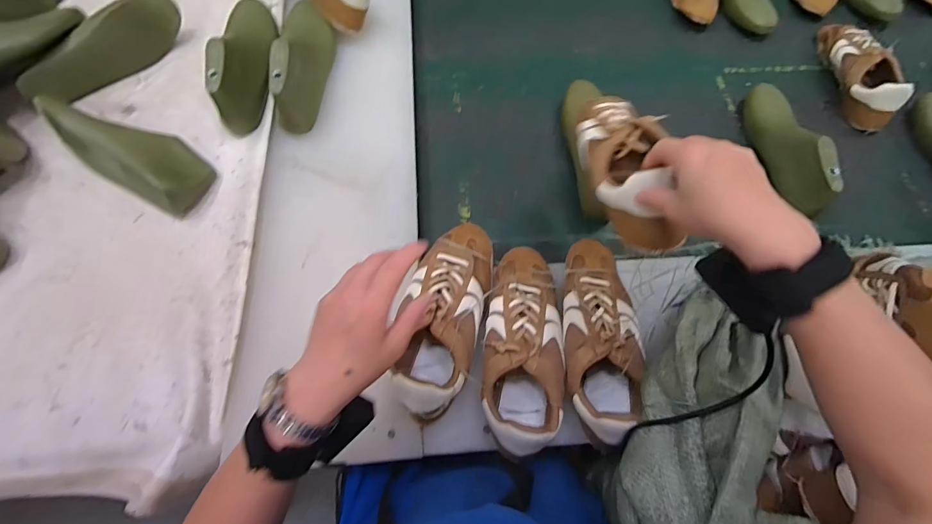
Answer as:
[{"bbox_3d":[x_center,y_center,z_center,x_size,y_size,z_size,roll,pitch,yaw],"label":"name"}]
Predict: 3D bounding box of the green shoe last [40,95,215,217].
[{"bbox_3d":[-0.502,-0.170,0.614,0.234,0.077,0.100,28,68,8],"label":"green shoe last"}]

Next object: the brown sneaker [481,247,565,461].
[{"bbox_3d":[0.074,0.099,0.527,0.097,0.087,0.256,4,68,0],"label":"brown sneaker"}]

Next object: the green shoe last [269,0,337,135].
[{"bbox_3d":[-0.266,-0.344,0.686,0.091,0.094,0.262,-8,68,-5],"label":"green shoe last"}]

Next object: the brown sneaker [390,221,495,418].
[{"bbox_3d":[-0.028,0.063,0.537,0.097,0.077,0.253,12,63,2],"label":"brown sneaker"}]

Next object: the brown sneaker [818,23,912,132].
[{"bbox_3d":[0.764,-0.375,0.795,0.085,0.073,0.233,7,67,0],"label":"brown sneaker"}]

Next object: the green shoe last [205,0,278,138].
[{"bbox_3d":[-0.365,-0.353,0.687,0.074,0.093,0.274,-8,68,-5],"label":"green shoe last"}]

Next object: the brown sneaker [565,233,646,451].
[{"bbox_3d":[0.176,0.091,0.531,0.101,0.078,0.266,6,68,1],"label":"brown sneaker"}]

